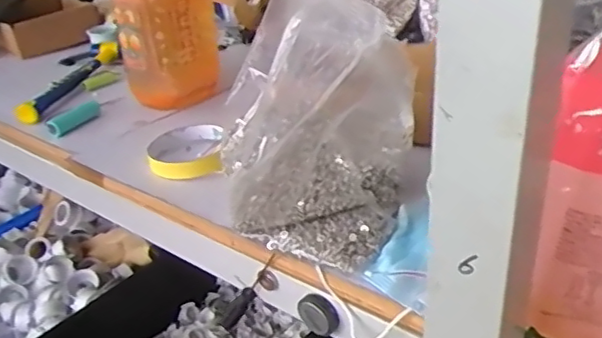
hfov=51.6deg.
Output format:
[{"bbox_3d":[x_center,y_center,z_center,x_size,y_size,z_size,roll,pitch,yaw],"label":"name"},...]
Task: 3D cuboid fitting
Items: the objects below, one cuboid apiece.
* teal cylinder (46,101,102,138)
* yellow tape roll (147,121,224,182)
[{"bbox_3d":[-0.257,-0.057,0.703,0.024,0.018,0.068,12,34,28],"label":"teal cylinder"},{"bbox_3d":[-0.110,-0.020,0.602,0.071,0.022,0.085,-7,30,-2],"label":"yellow tape roll"}]

